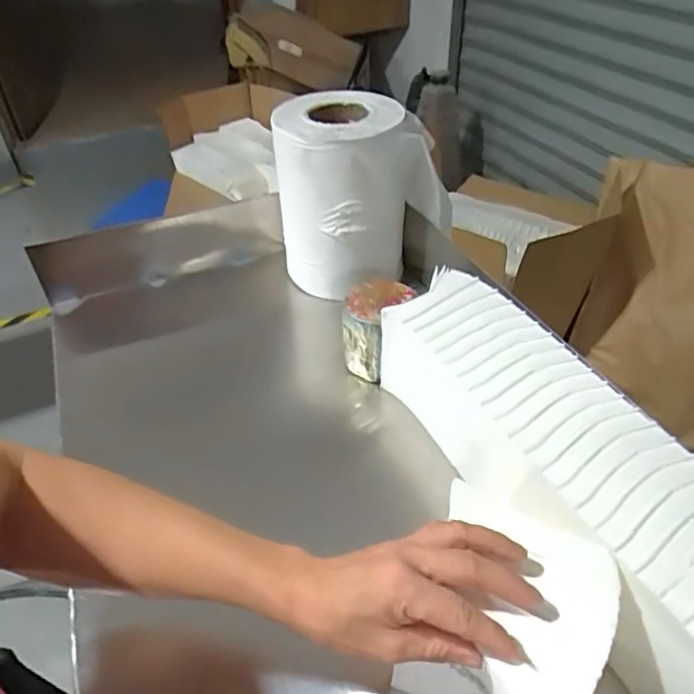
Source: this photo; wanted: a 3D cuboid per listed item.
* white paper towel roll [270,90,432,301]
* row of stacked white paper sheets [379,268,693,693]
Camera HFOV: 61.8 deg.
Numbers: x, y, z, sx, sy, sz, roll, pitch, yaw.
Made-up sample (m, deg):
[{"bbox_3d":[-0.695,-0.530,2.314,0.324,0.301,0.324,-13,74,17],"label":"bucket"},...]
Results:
[{"bbox_3d":[0.001,-0.206,0.795,0.184,0.227,0.152,-8,41,-7],"label":"white paper towel roll"},{"bbox_3d":[0.188,0.113,0.501,0.140,0.108,0.475,-18,43,-17],"label":"row of stacked white paper sheets"}]

